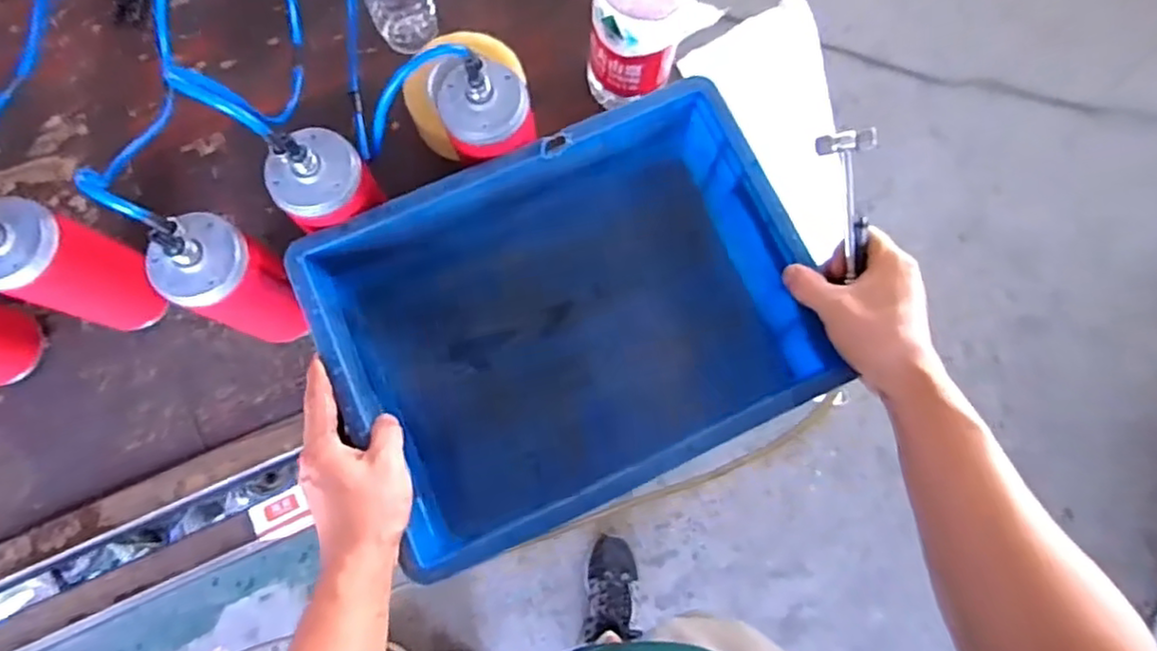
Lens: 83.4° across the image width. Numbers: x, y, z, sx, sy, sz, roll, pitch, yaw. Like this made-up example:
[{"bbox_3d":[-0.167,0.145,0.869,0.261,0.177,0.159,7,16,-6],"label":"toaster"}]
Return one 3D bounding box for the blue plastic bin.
[{"bbox_3d":[-0.008,-0.007,0.587,0.386,0.112,0.283,-23,79,-5],"label":"blue plastic bin"}]

